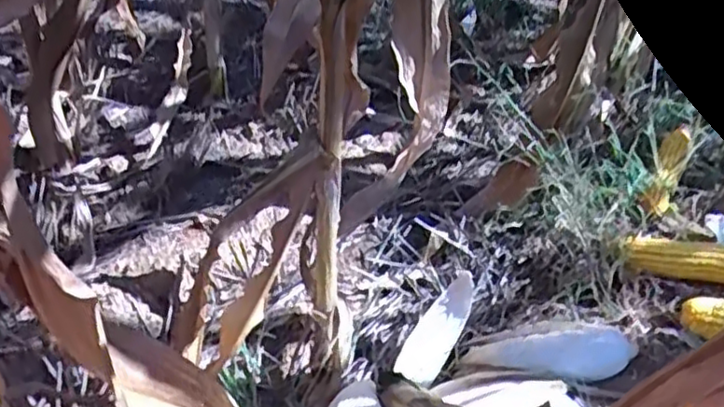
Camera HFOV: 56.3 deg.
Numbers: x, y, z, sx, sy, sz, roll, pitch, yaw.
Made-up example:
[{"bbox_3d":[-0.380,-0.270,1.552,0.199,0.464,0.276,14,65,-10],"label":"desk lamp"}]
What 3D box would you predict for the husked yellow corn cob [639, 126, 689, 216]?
[{"bbox_3d":[0.512,-0.059,1.133,0.050,0.058,0.180,22,60,22],"label":"husked yellow corn cob"}]

